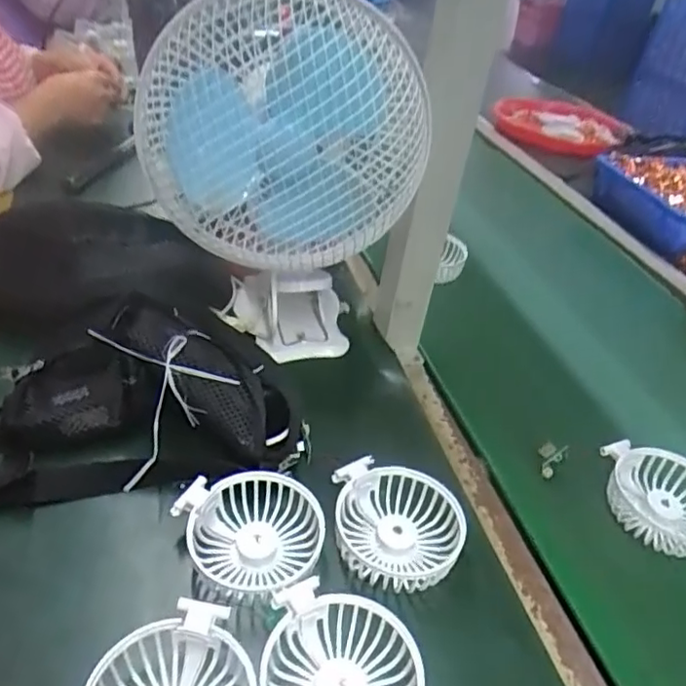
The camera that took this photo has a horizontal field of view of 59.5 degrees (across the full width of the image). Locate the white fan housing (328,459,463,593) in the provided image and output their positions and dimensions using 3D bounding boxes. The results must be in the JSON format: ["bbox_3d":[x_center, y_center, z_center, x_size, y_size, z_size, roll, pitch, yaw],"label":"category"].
[{"bbox_3d":[0.039,0.130,0.426,0.086,0.035,0.085,5,39,-4],"label":"white fan housing"}]

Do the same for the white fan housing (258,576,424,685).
[{"bbox_3d":[-0.001,0.191,0.346,0.088,0.032,0.078,11,39,4],"label":"white fan housing"}]

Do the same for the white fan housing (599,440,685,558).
[{"bbox_3d":[0.259,0.124,0.482,0.085,0.029,0.085,12,39,4],"label":"white fan housing"}]

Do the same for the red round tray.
[{"bbox_3d":[0.464,-0.462,1.281,0.273,0.051,0.313,11,39,5],"label":"red round tray"}]

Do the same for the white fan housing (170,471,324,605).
[{"bbox_3d":[-0.060,0.133,0.410,0.086,0.039,0.085,5,39,-4],"label":"white fan housing"}]

